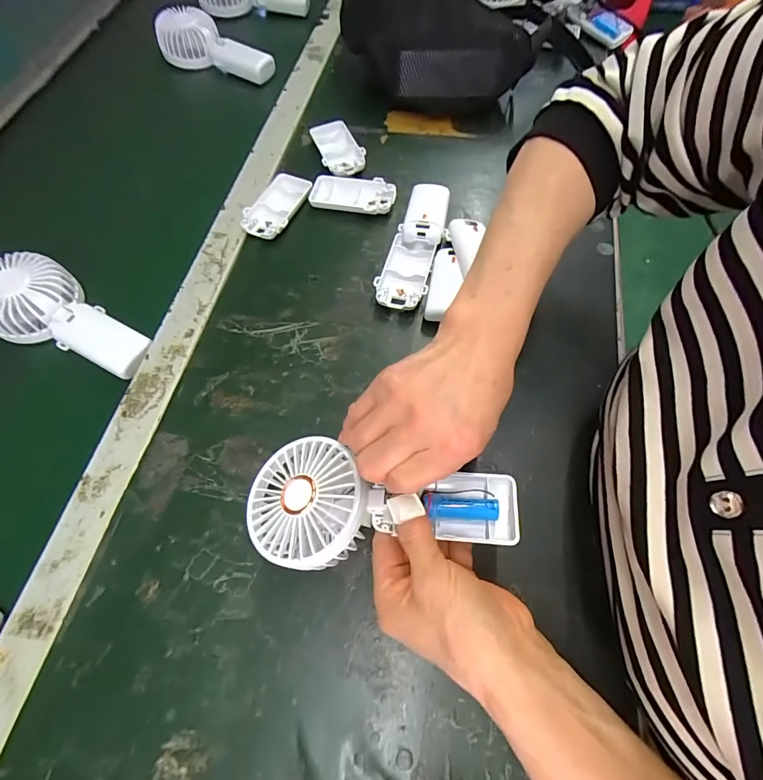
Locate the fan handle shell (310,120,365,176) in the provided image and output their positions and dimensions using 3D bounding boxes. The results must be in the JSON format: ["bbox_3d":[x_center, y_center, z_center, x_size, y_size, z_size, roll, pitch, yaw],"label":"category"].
[{"bbox_3d":[-0.053,-0.296,0.501,0.048,0.017,0.091,-17,65,-7],"label":"fan handle shell"}]

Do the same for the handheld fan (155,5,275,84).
[{"bbox_3d":[-0.238,-0.506,0.603,0.179,0.052,0.079,28,68,13],"label":"handheld fan"}]

